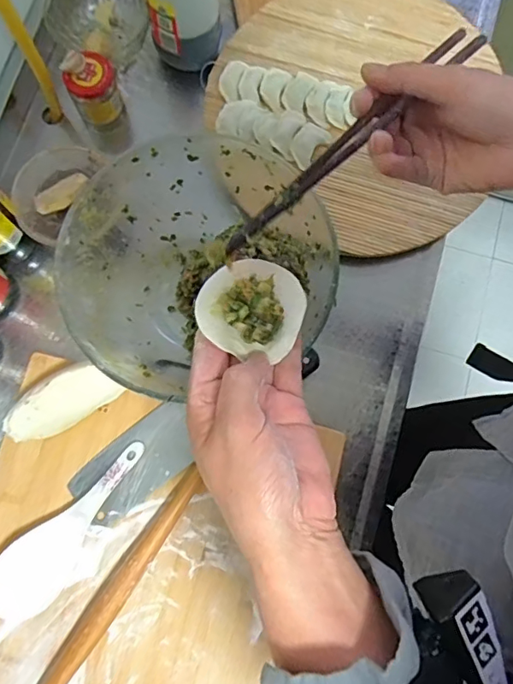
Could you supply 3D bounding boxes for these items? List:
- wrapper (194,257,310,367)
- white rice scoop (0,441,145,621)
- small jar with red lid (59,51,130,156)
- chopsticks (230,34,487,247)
[{"bbox_3d":[-0.001,-0.022,0.305,0.059,0.018,0.059,30,80,5],"label":"wrapper"},{"bbox_3d":[-0.190,0.185,0.528,0.064,0.028,0.201,36,80,6],"label":"white rice scoop"},{"bbox_3d":[-0.191,-0.292,0.638,0.057,0.143,0.054,0,80,-1],"label":"small jar with red lid"},{"bbox_3d":[0.065,-0.129,0.322,0.019,0.013,0.232,44,75,7],"label":"chopsticks"}]

